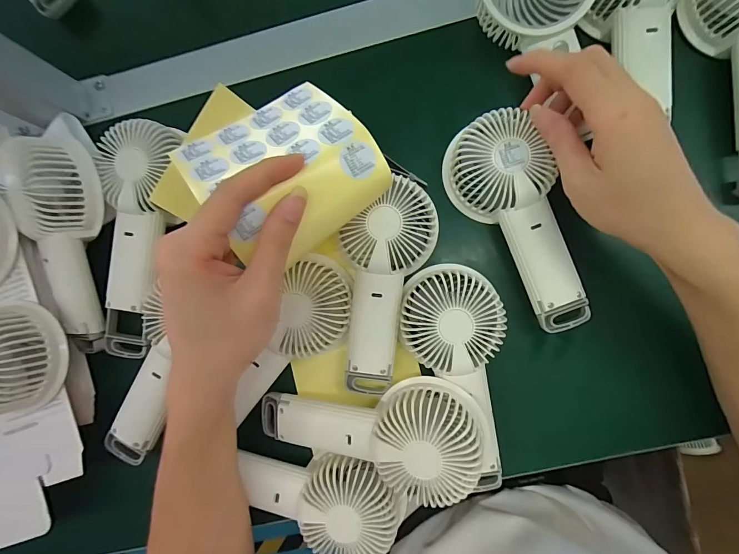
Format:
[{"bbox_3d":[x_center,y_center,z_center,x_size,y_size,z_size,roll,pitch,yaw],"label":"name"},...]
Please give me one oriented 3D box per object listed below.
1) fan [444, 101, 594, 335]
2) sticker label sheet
[{"bbox_3d":[0.122,-0.041,0.282,0.067,0.037,0.177,-25,90,3],"label":"fan"},{"bbox_3d":[-0.054,-0.073,0.225,0.106,0.048,0.102,-38,87,3],"label":"sticker label sheet"}]

